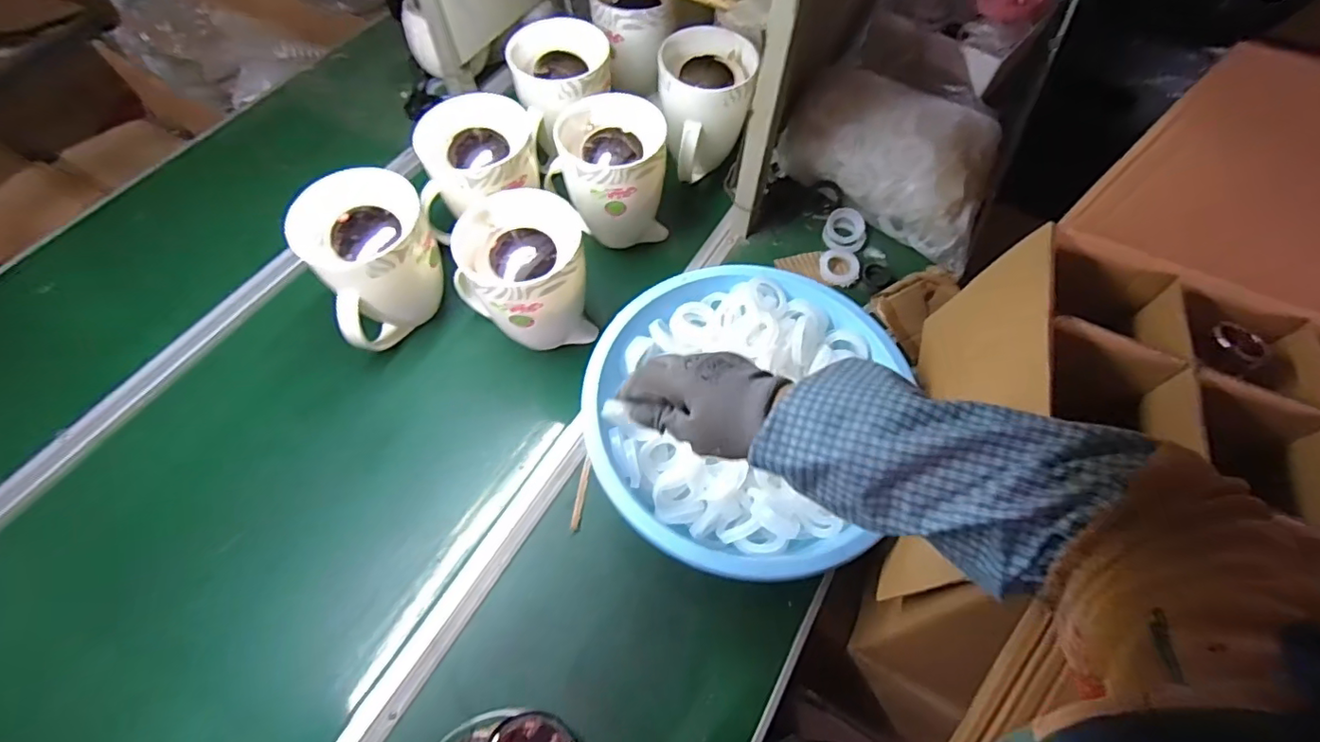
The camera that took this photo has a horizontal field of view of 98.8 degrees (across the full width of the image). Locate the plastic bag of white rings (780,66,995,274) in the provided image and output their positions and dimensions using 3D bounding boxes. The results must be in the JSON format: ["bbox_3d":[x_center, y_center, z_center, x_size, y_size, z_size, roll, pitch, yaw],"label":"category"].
[{"bbox_3d":[0.393,-0.360,0.920,0.345,0.144,0.211,34,65,16],"label":"plastic bag of white rings"}]

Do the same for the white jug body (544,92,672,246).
[{"bbox_3d":[-0.075,-0.285,0.853,0.162,0.178,0.157,-7,61,-5],"label":"white jug body"}]

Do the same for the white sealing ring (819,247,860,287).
[{"bbox_3d":[0.284,-0.166,0.895,0.060,0.017,0.076,22,63,11],"label":"white sealing ring"}]

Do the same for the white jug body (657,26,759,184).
[{"bbox_3d":[0.064,-0.427,0.916,0.136,0.158,0.158,1,61,0],"label":"white jug body"}]

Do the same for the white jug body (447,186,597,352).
[{"bbox_3d":[-0.182,-0.120,0.762,0.135,0.186,0.171,-30,66,-17],"label":"white jug body"}]

